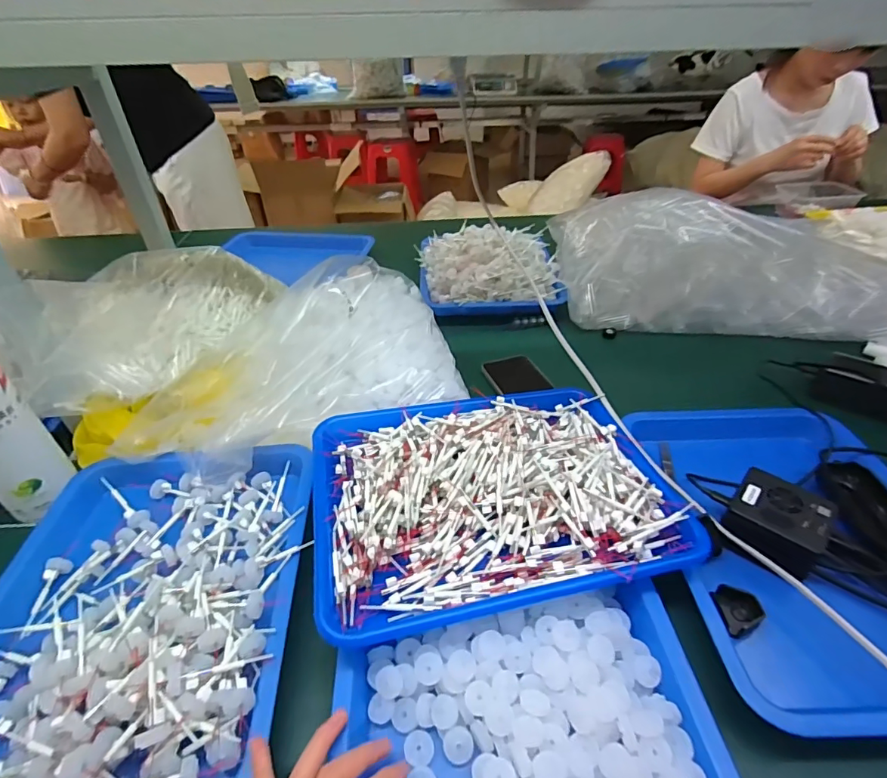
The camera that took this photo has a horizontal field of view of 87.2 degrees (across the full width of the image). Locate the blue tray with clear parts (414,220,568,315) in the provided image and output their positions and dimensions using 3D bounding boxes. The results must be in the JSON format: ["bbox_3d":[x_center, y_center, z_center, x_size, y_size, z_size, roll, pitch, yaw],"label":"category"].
[{"bbox_3d":[0.083,-0.244,0.880,0.260,0.075,0.275,0,38,3],"label":"blue tray with clear parts"}]

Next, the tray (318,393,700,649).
[{"bbox_3d":[0.046,0.096,0.456,0.332,0.047,0.238,-8,39,-8],"label":"tray"}]

